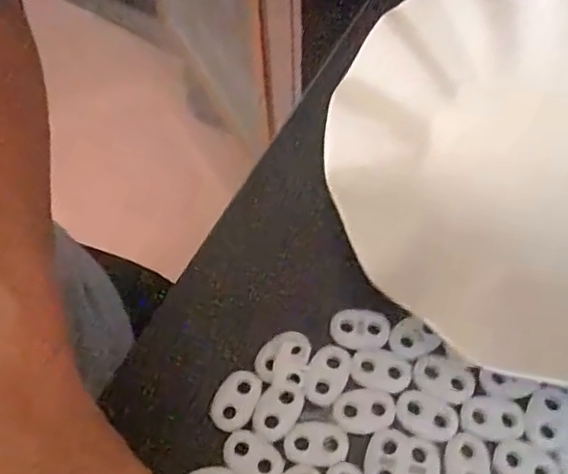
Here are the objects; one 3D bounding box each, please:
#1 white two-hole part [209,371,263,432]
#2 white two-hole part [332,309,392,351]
[{"bbox_3d":[-0.018,0.060,0.233,0.015,0.004,0.022,23,68,13],"label":"white two-hole part"},{"bbox_3d":[0.029,0.035,0.241,0.022,0.004,0.016,7,66,6],"label":"white two-hole part"}]

